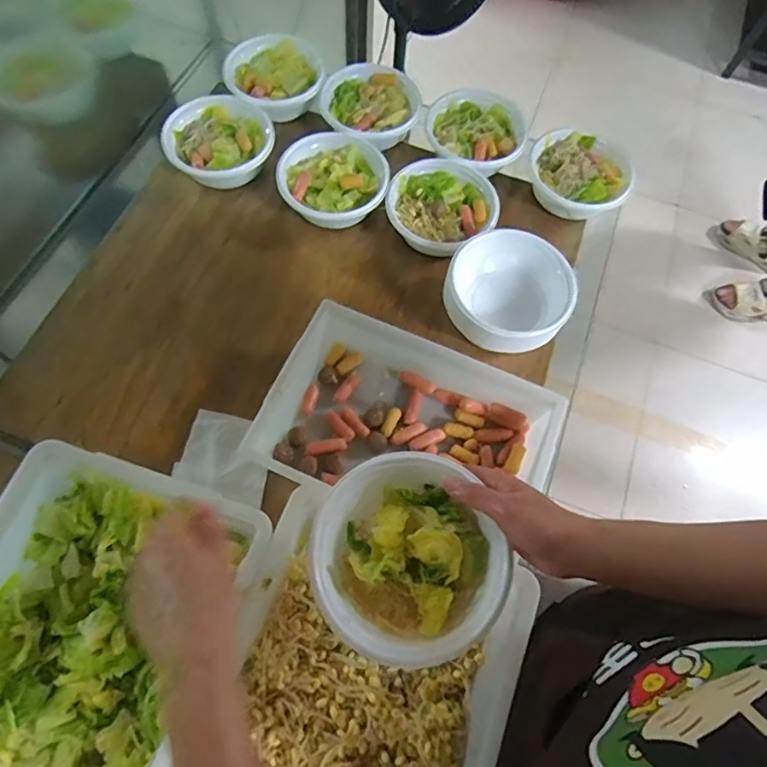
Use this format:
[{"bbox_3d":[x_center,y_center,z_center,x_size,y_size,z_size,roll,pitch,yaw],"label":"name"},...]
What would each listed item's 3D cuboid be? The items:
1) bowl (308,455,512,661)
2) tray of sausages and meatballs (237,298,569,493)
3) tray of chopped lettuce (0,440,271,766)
[{"bbox_3d":[0.018,0.154,0.466,0.156,0.059,0.165,1,66,-3],"label":"bowl"},{"bbox_3d":[0.031,0.063,0.666,0.356,0.082,0.226,22,67,7],"label":"tray of sausages and meatballs"},{"bbox_3d":[-0.325,0.295,0.527,0.298,0.078,0.422,17,67,4],"label":"tray of chopped lettuce"}]

